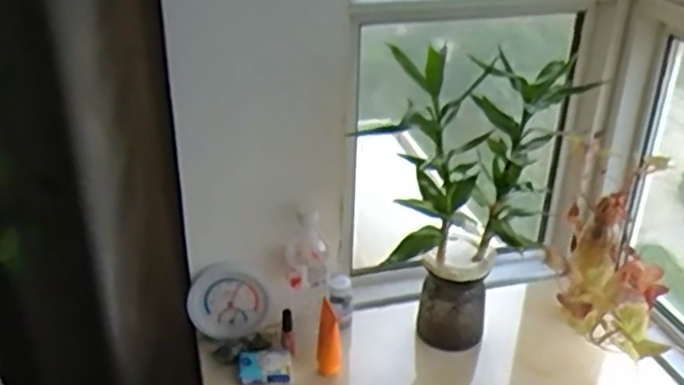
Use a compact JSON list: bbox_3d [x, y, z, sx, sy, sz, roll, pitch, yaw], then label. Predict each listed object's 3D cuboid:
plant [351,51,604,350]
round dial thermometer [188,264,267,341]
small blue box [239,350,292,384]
[{"bbox_3d":[0.177,0.022,1.029,0.238,0.440,0.137,-13,32,-23],"label":"plant"},{"bbox_3d":[-0.171,0.162,1.066,0.114,0.109,0.024,3,29,3],"label":"round dial thermometer"},{"bbox_3d":[-0.111,0.255,1.031,0.075,0.029,0.050,-2,29,-5],"label":"small blue box"}]

